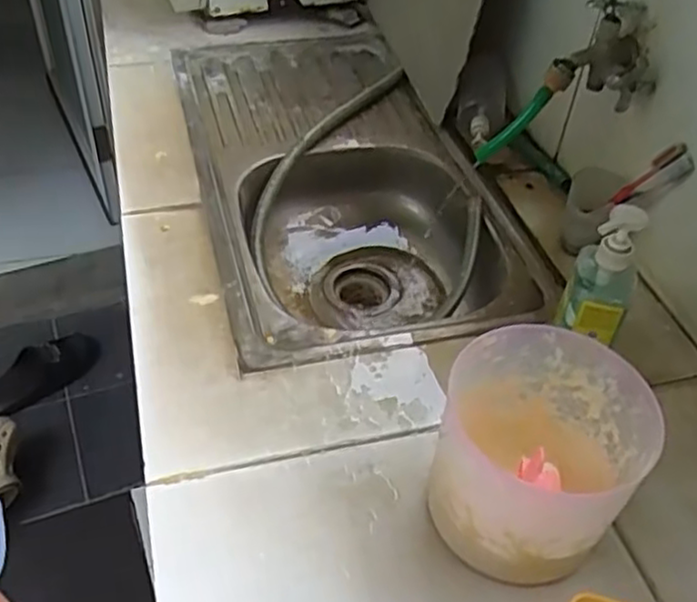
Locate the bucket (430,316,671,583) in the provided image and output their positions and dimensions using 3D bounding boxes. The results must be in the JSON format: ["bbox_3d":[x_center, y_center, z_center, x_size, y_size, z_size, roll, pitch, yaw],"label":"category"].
[{"bbox_3d":[0.154,0.133,0.614,0.153,0.149,0.166,2,45,-2],"label":"bucket"}]

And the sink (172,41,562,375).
[{"bbox_3d":[-0.022,-0.161,1.098,0.395,0.153,0.735,-9,46,-13],"label":"sink"}]

